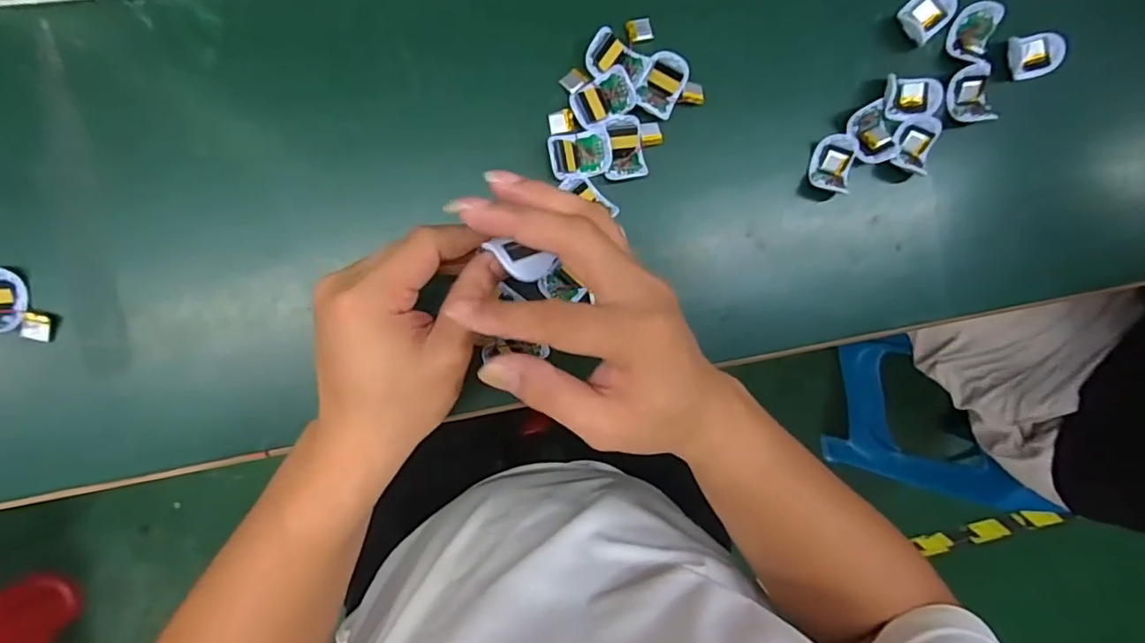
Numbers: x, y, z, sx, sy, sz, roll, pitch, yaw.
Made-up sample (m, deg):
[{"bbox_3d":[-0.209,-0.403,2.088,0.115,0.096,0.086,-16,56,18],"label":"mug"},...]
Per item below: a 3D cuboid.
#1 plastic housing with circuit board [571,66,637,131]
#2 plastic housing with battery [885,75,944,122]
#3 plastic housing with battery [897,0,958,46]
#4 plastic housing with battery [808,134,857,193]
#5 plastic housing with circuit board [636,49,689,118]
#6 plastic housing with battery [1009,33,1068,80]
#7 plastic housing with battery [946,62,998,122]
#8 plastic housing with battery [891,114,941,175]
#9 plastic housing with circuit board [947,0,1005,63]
[{"bbox_3d":[0.020,-0.152,0.382,0.039,0.015,0.030,-32,97,-6],"label":"plastic housing with circuit board"},{"bbox_3d":[0.252,-0.167,0.419,0.037,0.015,0.031,-11,94,-8],"label":"plastic housing with battery"},{"bbox_3d":[0.263,-0.227,0.419,0.037,0.018,0.033,-30,97,-7],"label":"plastic housing with battery"},{"bbox_3d":[0.194,-0.117,0.420,0.030,0.016,0.042,19,90,-9],"label":"plastic housing with battery"},{"bbox_3d":[0.063,-0.163,0.390,0.028,0.010,0.043,27,88,-9],"label":"plastic housing with circuit board"},{"bbox_3d":[0.353,-0.205,0.434,0.037,0.018,0.032,-20,96,-8],"label":"plastic housing with battery"},{"bbox_3d":[0.305,-0.173,0.430,0.027,0.016,0.042,-14,95,-8],"label":"plastic housing with battery"},{"bbox_3d":[0.261,-0.135,0.427,0.032,0.013,0.043,21,89,-9],"label":"plastic housing with battery"},{"bbox_3d":[0.303,-0.218,0.426,0.031,0.018,0.043,29,88,-9],"label":"plastic housing with circuit board"}]

